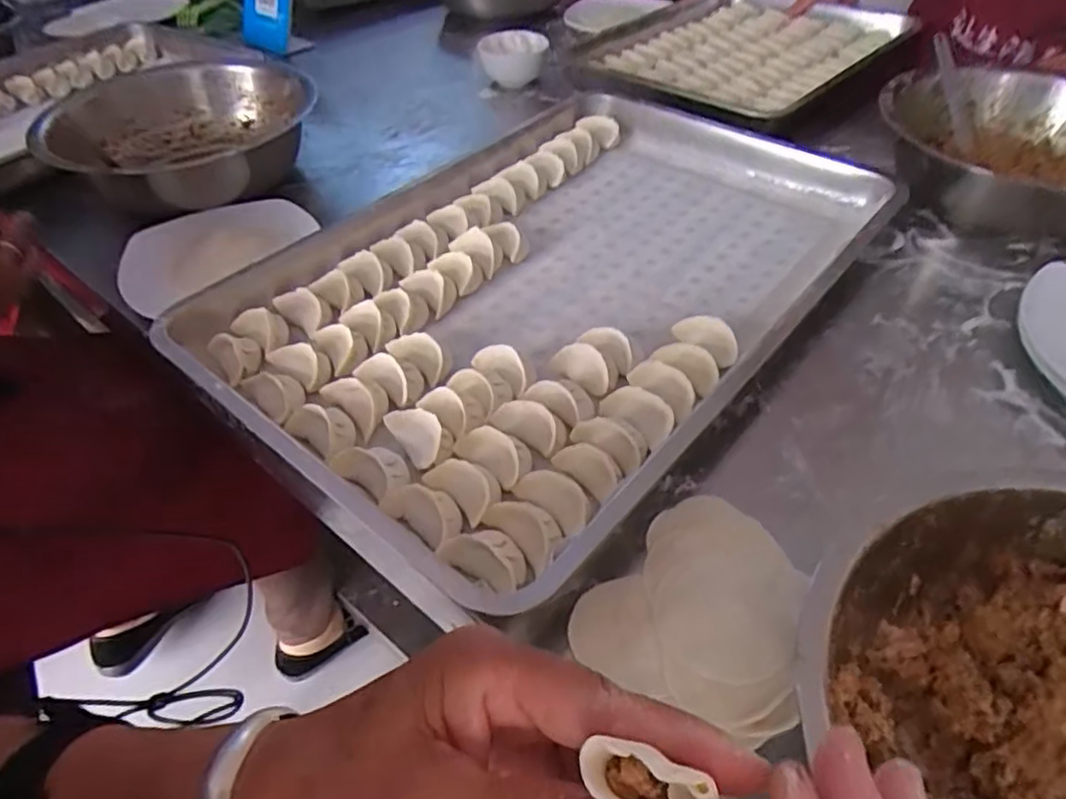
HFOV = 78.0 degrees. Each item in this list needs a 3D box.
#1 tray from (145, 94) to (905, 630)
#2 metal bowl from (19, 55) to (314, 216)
[{"bbox_3d":[0.031,-0.131,0.602,0.408,0.060,0.607,32,57,28],"label":"tray"},{"bbox_3d":[-0.397,-0.313,0.765,0.265,0.091,0.291,-2,48,2],"label":"metal bowl"}]

